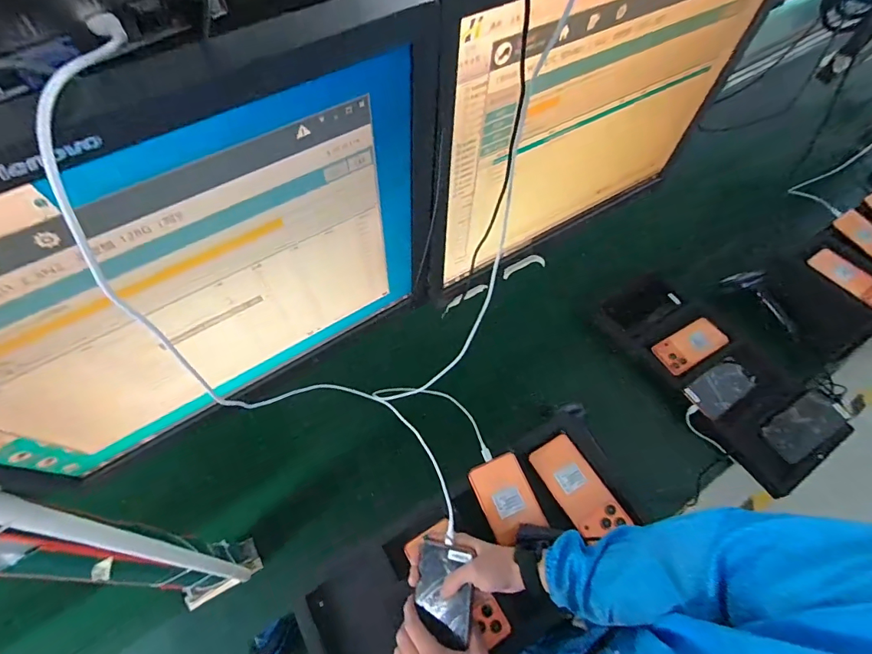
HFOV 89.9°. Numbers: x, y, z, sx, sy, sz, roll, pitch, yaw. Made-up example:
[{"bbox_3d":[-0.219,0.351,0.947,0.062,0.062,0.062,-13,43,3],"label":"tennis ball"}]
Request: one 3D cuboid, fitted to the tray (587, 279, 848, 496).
[{"bbox_3d":[0.539,0.076,0.867,0.221,0.054,0.459,-32,56,-10],"label":"tray"}]

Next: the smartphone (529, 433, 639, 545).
[{"bbox_3d":[0.216,0.243,0.667,0.078,0.017,0.152,-25,60,-16],"label":"smartphone"}]

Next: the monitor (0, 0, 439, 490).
[{"bbox_3d":[-0.159,-0.014,0.288,0.376,0.281,0.054,-29,61,-18],"label":"monitor"}]

